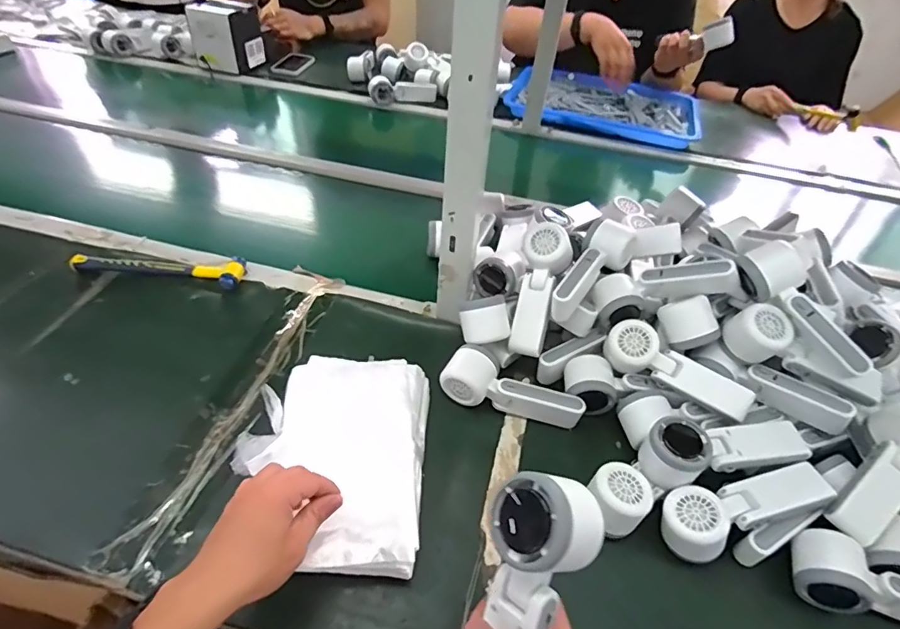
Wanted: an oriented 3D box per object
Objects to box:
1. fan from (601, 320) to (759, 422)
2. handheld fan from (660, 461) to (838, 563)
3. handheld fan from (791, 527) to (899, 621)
[{"bbox_3d":[0.259,0.065,0.571,0.166,0.049,0.052,28,49,21],"label":"fan"},{"bbox_3d":[0.287,0.194,0.498,0.159,0.063,0.059,-12,47,-16],"label":"handheld fan"},{"bbox_3d":[0.409,0.252,0.459,0.167,0.048,0.059,13,45,8],"label":"handheld fan"}]

